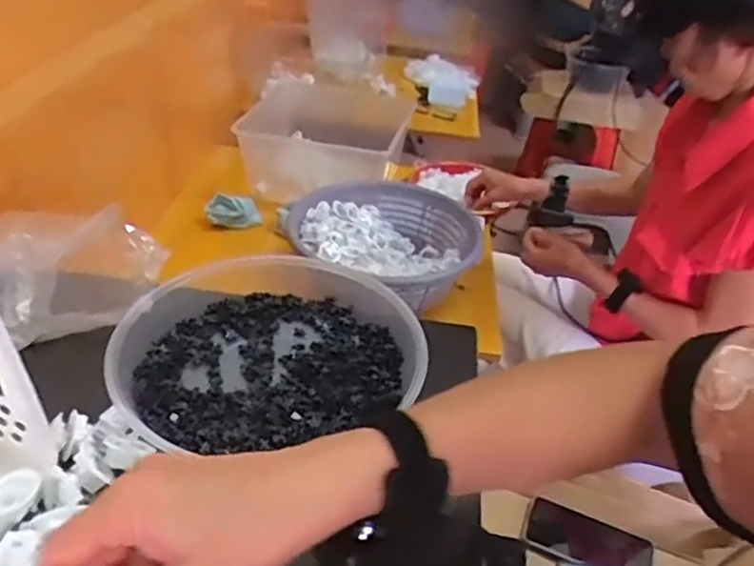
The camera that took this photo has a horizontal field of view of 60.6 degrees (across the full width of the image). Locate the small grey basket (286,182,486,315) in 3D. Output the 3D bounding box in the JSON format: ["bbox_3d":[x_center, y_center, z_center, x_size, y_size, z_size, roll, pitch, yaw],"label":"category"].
[{"bbox_3d":[0.017,-0.065,1.026,0.273,0.092,0.286,4,36,-3],"label":"small grey basket"}]

